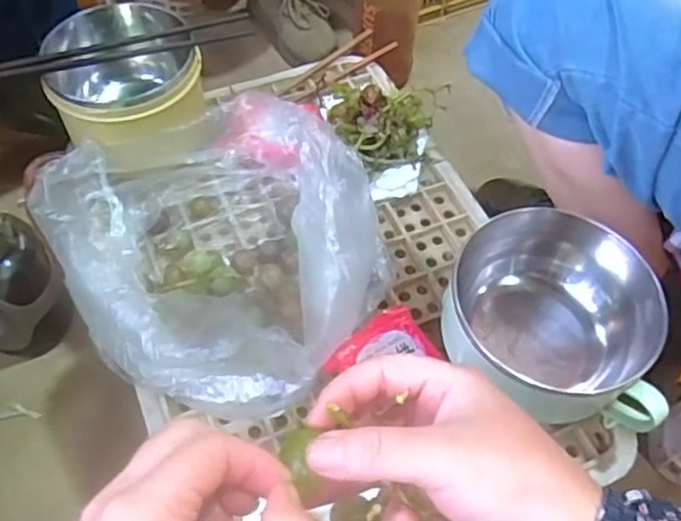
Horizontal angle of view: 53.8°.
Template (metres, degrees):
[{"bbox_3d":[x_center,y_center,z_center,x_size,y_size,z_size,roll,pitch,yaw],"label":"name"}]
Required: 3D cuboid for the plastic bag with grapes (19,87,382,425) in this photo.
[{"bbox_3d":[-0.093,-0.015,0.540,0.229,0.122,0.292,-27,58,-18],"label":"plastic bag with grapes"}]

